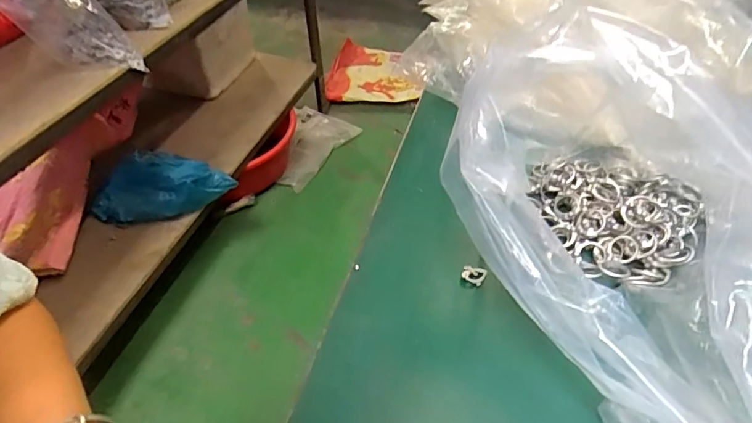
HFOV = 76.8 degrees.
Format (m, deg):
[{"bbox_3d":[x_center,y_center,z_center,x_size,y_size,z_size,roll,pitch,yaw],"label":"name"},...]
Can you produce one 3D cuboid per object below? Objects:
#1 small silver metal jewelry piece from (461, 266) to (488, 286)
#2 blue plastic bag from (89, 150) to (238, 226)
[{"bbox_3d":[0.070,0.046,0.341,0.017,0.004,0.013,16,66,16],"label":"small silver metal jewelry piece"},{"bbox_3d":[-0.484,-0.058,1.061,0.312,0.113,0.121,-14,47,-12],"label":"blue plastic bag"}]

